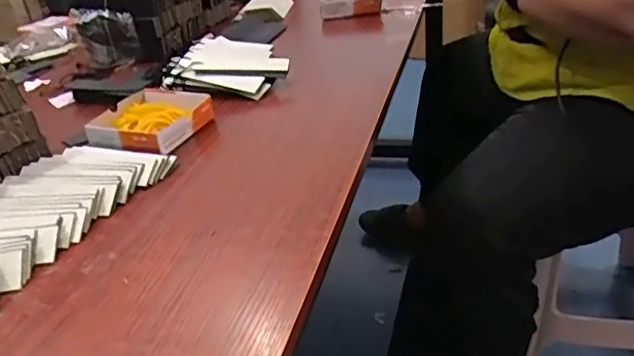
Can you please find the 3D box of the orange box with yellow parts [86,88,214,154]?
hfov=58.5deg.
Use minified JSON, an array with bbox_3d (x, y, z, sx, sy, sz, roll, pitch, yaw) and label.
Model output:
[{"bbox_3d":[-0.190,-0.066,0.650,0.106,0.029,0.121,4,31,18],"label":"orange box with yellow parts"}]

